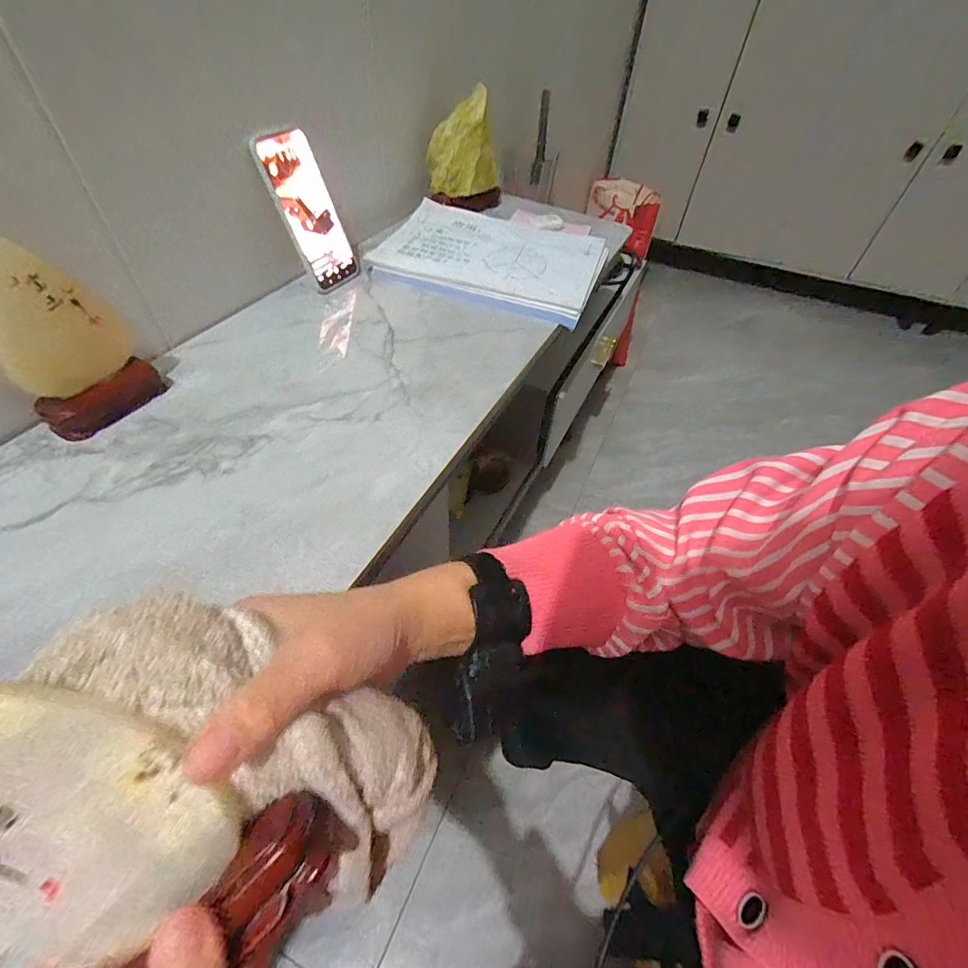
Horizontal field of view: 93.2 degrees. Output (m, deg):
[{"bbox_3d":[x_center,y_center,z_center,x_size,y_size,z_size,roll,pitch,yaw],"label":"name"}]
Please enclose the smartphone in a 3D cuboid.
[{"bbox_3d":[-0.206,-0.323,0.547,0.009,0.160,0.077,15,51,34],"label":"smartphone"}]

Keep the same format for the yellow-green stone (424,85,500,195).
[{"bbox_3d":[-0.029,-0.526,0.726,0.054,0.133,0.117,34,55,25],"label":"yellow-green stone"}]

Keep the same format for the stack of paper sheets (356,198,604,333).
[{"bbox_3d":[0.015,-0.332,0.657,0.298,0.029,0.251,16,49,10],"label":"stack of paper sheets"}]

